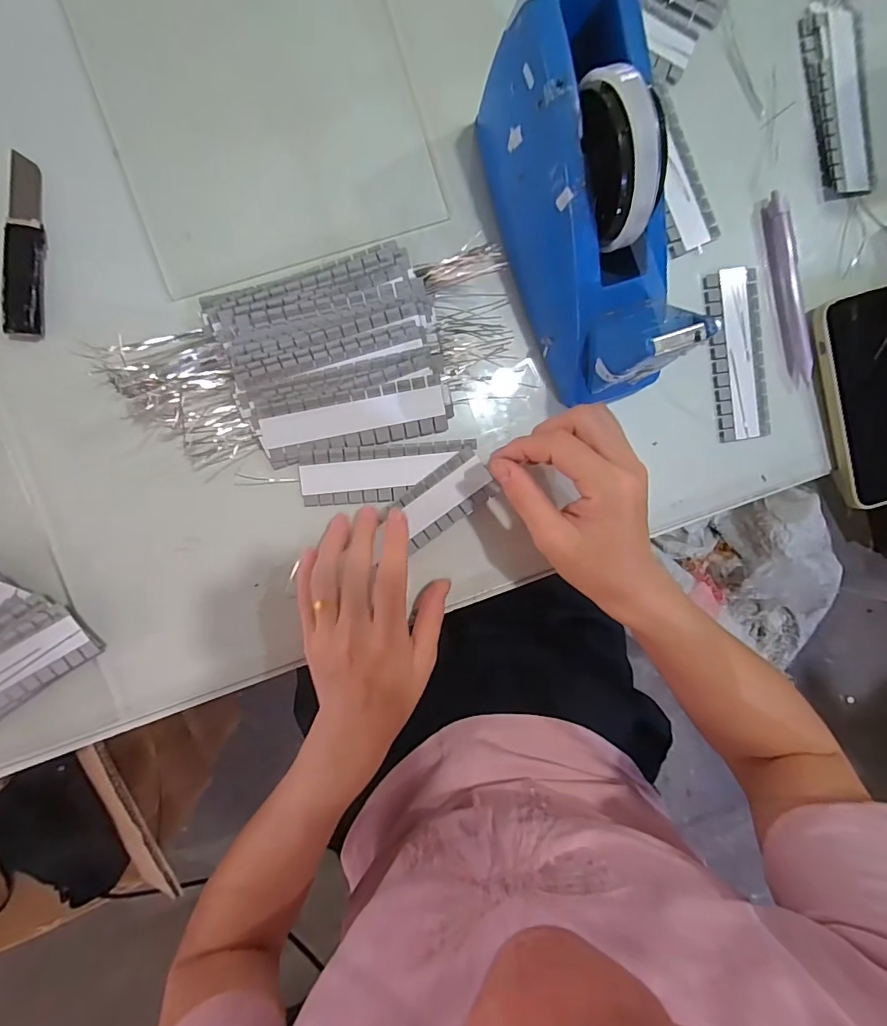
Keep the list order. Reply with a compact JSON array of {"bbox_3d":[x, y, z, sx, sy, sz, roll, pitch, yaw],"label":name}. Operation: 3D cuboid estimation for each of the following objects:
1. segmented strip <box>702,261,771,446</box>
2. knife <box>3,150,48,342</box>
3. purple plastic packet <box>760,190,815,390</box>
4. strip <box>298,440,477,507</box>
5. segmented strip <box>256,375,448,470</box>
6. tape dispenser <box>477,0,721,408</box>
[{"bbox_3d":[0.222,-0.118,0.364,0.042,0.004,0.124,-10,96,-5],"label":"segmented strip"},{"bbox_3d":[-0.270,-0.171,0.312,0.023,0.006,0.115,3,95,-6],"label":"knife"},{"bbox_3d":[0.257,-0.165,0.360,0.023,0.009,0.134,-18,97,-4],"label":"purple plastic packet"},{"bbox_3d":[-0.040,-0.028,0.345,0.119,0.007,0.039,-4,99,-3],"label":"strip"},{"bbox_3d":[-0.061,-0.065,0.337,0.125,0.013,0.040,-11,96,-5],"label":"segmented strip"},{"bbox_3d":[0.088,-0.174,0.294,0.070,0.114,0.208,-21,97,-4],"label":"tape dispenser"}]

